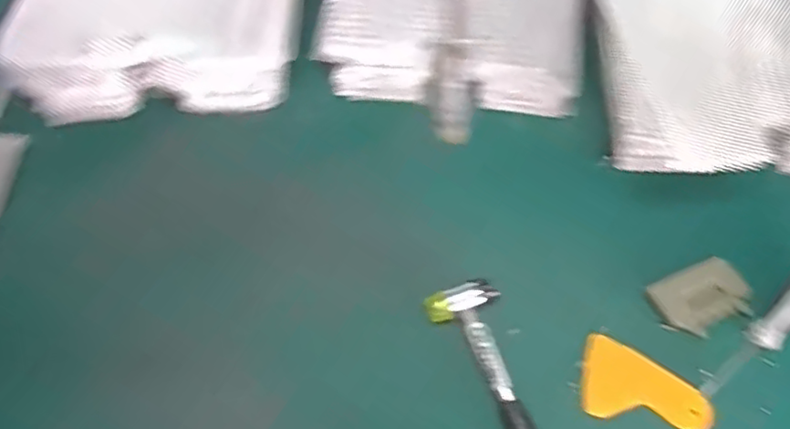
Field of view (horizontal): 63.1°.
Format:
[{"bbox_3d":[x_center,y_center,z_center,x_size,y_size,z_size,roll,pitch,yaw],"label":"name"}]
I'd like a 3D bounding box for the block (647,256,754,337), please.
[{"bbox_3d":[0.276,0.075,0.580,0.085,0.014,0.057,-20,59,-11],"label":"block"}]

